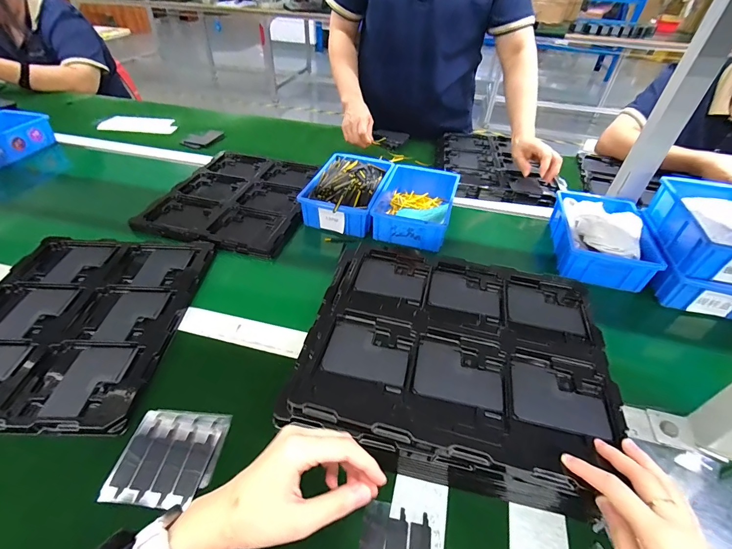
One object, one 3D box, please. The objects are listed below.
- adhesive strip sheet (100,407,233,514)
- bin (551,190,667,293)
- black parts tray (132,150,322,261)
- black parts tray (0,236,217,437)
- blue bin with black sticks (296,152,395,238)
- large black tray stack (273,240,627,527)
[{"bbox_3d":[-0.199,0.184,0.368,0.094,0.007,0.094,5,42,3],"label":"adhesive strip sheet"},{"bbox_3d":[0.412,-0.072,0.633,0.142,0.066,0.208,11,43,9],"label":"bin"},{"bbox_3d":[-0.246,-0.157,0.743,0.280,0.040,0.347,12,43,10],"label":"black parts tray"},{"bbox_3d":[-0.391,0.053,0.487,0.273,0.018,0.314,2,42,-1],"label":"black parts tray"},{"bbox_3d":[-0.030,-0.171,0.718,0.134,0.059,0.212,14,43,12],"label":"blue bin with black sticks"},{"bbox_3d":[0.104,0.091,0.442,0.331,0.068,0.294,10,43,8],"label":"large black tray stack"}]

